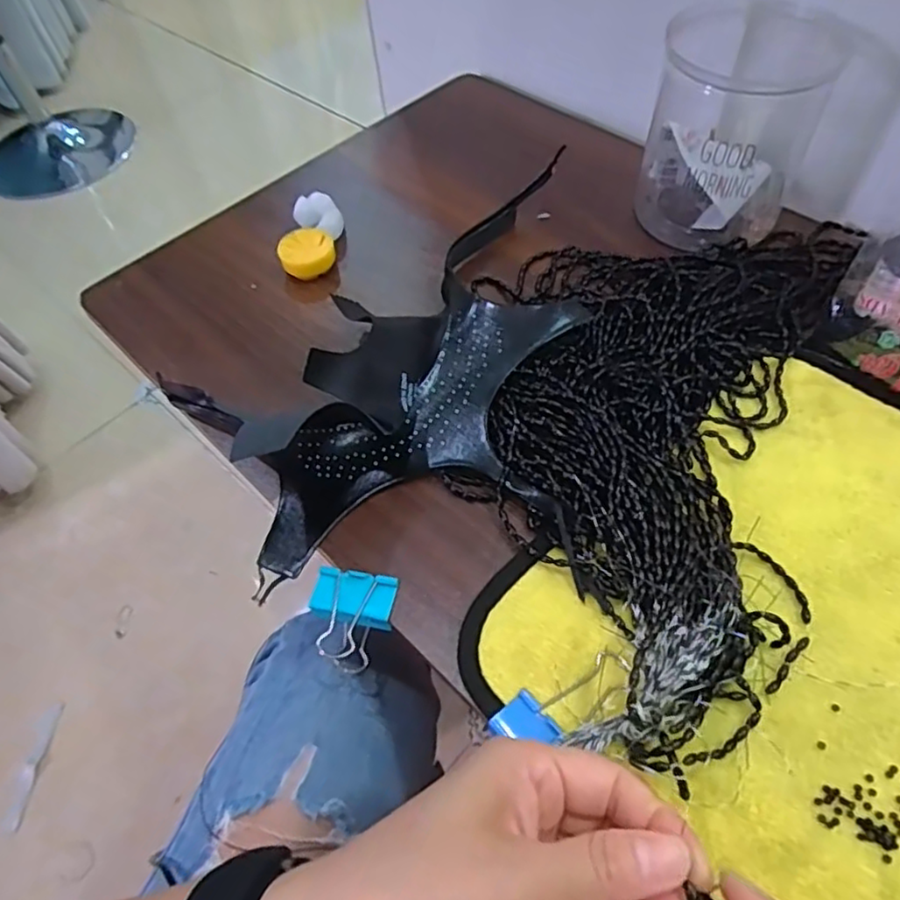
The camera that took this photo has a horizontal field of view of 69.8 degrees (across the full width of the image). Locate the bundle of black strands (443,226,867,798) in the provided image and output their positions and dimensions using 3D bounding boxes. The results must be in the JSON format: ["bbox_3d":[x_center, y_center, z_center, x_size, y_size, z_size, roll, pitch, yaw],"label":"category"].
[{"bbox_3d":[0.107,-0.026,0.348,0.172,0.028,0.348,16,59,15],"label":"bundle of black strands"}]

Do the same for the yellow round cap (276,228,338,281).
[{"bbox_3d":[-0.099,-0.139,0.450,0.037,0.015,0.041,-11,56,-3],"label":"yellow round cap"}]

